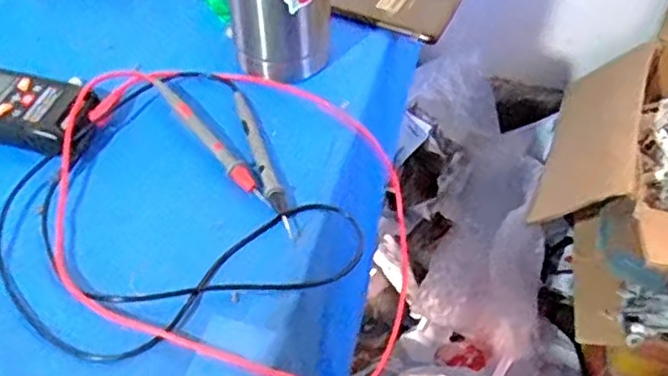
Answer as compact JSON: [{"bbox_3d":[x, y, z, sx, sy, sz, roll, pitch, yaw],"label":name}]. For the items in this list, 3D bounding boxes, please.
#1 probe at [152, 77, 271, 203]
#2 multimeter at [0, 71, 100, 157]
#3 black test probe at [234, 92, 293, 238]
[{"bbox_3d":[-0.089,-0.036,0.496,0.014,0.014,0.142,-31,57,-23],"label":"probe"},{"bbox_3d":[-0.236,-0.060,0.507,0.120,0.023,0.053,15,52,12],"label":"multimeter"},{"bbox_3d":[-0.053,-0.024,0.492,0.013,0.007,0.143,-14,52,-11],"label":"black test probe"}]

